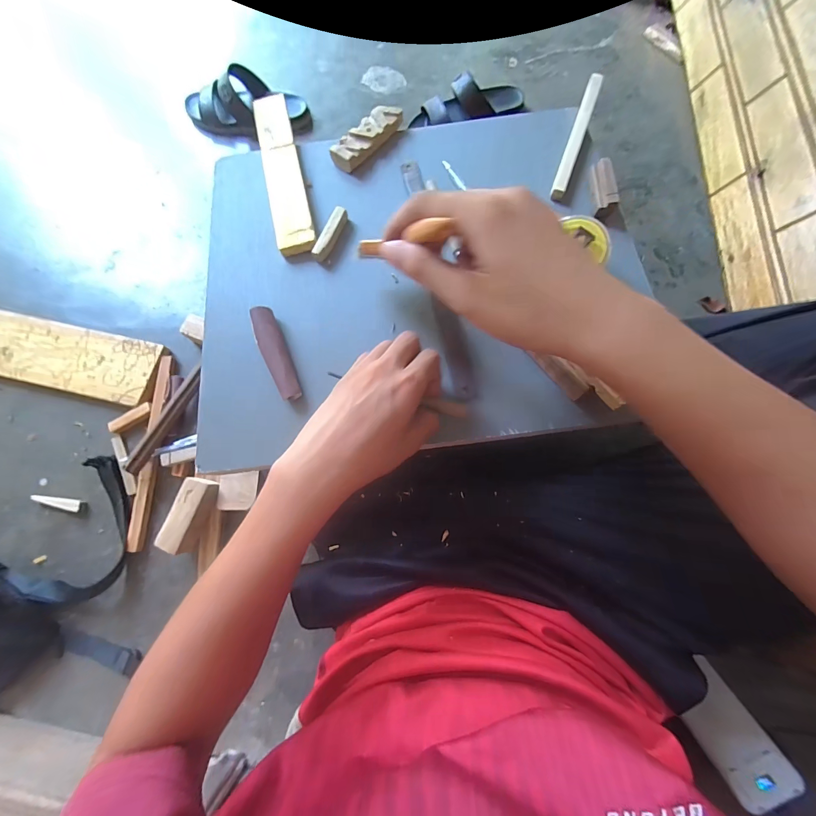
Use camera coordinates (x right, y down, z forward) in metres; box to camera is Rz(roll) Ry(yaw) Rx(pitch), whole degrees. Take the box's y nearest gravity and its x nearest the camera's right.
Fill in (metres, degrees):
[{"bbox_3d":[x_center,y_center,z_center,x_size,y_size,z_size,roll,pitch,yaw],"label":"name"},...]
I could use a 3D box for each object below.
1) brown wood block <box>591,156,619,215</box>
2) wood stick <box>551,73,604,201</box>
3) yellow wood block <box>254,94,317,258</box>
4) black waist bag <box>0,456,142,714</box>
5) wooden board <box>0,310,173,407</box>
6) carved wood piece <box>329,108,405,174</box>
[{"bbox_3d":[0.216,-0.249,0.390,0.020,0.017,0.066,3,74,3],"label":"brown wood block"},{"bbox_3d":[0.207,-0.336,0.427,0.018,0.011,0.219,19,76,7],"label":"wood stick"},{"bbox_3d":[-0.151,-0.288,0.430,0.043,0.020,0.251,-15,74,-2],"label":"yellow wood block"},{"bbox_3d":[-0.561,0.247,0.511,0.293,0.087,0.305,-12,74,-1],"label":"black waist bag"},{"bbox_3d":[-0.632,-0.096,0.624,0.429,0.025,0.117,12,75,5],"label":"wooden board"},{"bbox_3d":[-0.050,-0.332,0.436,0.037,0.021,0.104,37,79,11],"label":"carved wood piece"}]

